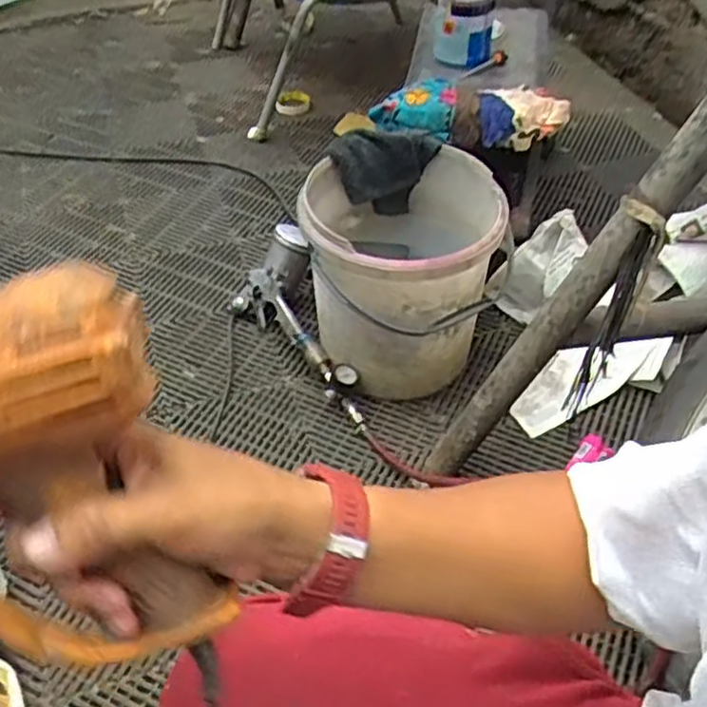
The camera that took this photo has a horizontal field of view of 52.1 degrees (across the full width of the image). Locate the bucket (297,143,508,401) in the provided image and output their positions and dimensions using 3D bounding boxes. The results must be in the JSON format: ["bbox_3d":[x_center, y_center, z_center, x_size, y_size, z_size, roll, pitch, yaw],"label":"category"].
[{"bbox_3d":[0.070,-0.122,1.134,0.286,0.279,0.279,0,48,0],"label":"bucket"}]

